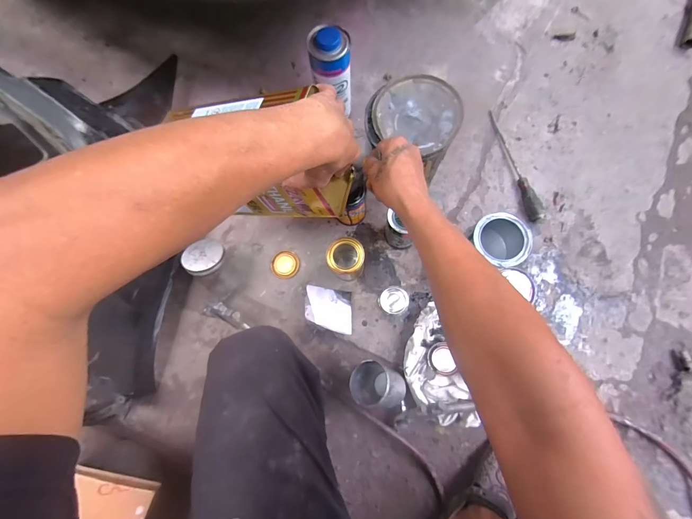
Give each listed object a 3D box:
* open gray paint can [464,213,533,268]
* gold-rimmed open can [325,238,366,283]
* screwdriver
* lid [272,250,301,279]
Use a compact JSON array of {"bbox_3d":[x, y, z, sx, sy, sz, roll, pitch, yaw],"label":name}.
[{"bbox_3d":[0.303,-0.031,0.628,0.105,0.132,0.101,0,81,3],"label":"open gray paint can"},{"bbox_3d":[0.002,0.001,0.650,0.071,0.124,0.068,0,81,3],"label":"gold-rimmed open can"},{"bbox_3d":[0.395,-0.223,0.713,0.032,0.030,0.283,-16,80,0],"label":"screwdriver"},{"bbox_3d":[-0.141,0.012,0.713,0.064,0.009,0.066,0,81,3],"label":"lid"}]

